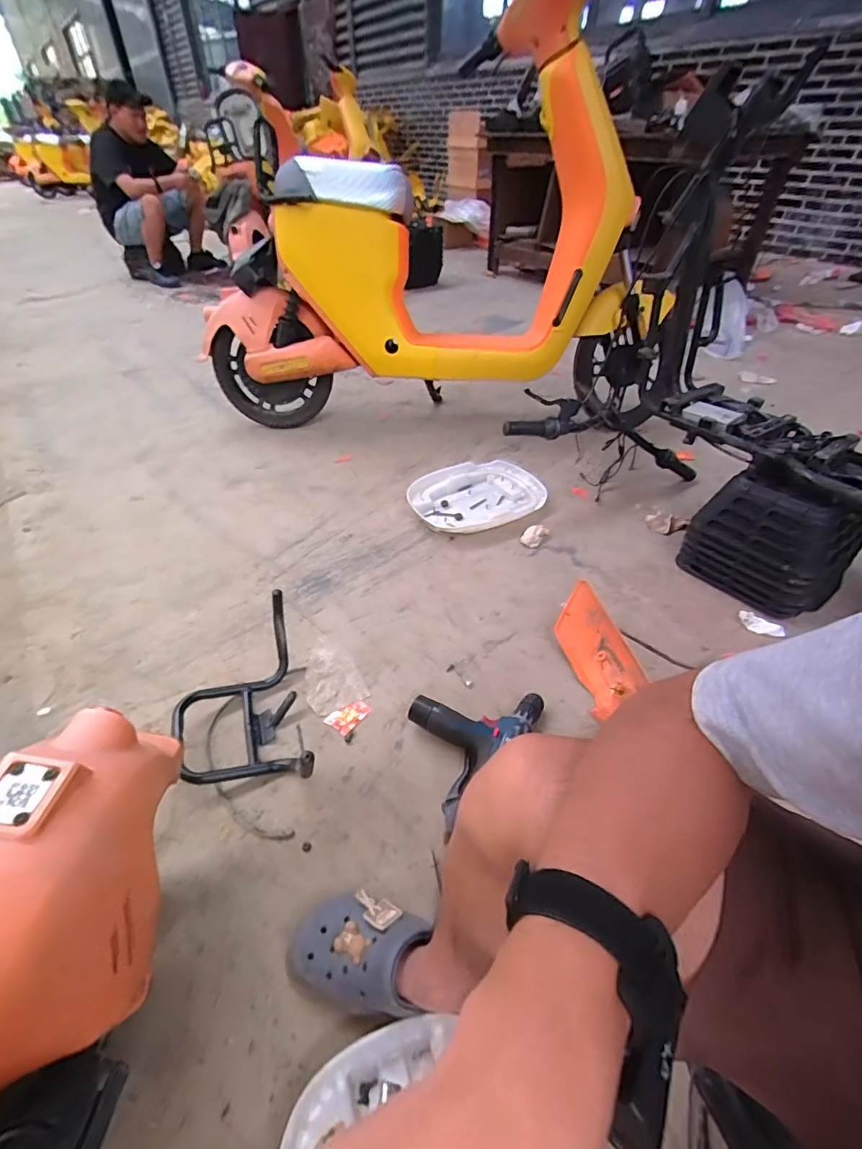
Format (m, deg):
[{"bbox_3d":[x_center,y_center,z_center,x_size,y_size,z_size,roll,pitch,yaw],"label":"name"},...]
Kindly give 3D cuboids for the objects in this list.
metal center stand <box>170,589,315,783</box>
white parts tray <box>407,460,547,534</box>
[{"bbox_3d":[-0.323,0.201,0.810,0.205,0.138,0.269,-13,44,-13],"label":"metal center stand"},{"bbox_3d":[0.130,-0.217,1.329,0.365,0.044,0.274,-26,48,-25],"label":"white parts tray"}]

